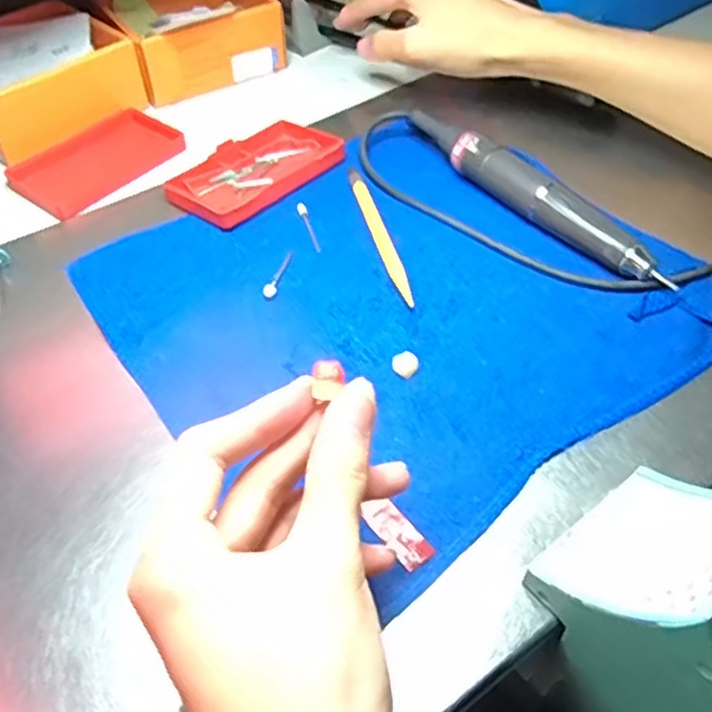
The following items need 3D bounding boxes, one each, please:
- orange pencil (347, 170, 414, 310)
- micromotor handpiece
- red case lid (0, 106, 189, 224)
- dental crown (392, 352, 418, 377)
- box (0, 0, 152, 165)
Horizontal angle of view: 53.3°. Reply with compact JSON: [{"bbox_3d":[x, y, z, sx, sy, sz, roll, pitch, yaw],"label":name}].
[{"bbox_3d":[0.013,-0.075,0.424,0.009,0.004,0.130,-11,50,-8],"label":"orange pencil"},{"bbox_3d":[0.104,-0.100,0.429,0.023,0.032,0.197,-32,55,-24],"label":"micromotor handpiece"},{"bbox_3d":[-0.180,-0.137,0.495,0.069,0.010,0.113,28,55,24],"label":"red case lid"},{"bbox_3d":[0.025,0.004,0.354,0.011,0.007,0.011,-36,57,-26],"label":"dental crown"},{"bbox_3d":[-0.237,-0.209,0.525,0.131,0.050,0.120,35,58,27],"label":"box"}]

